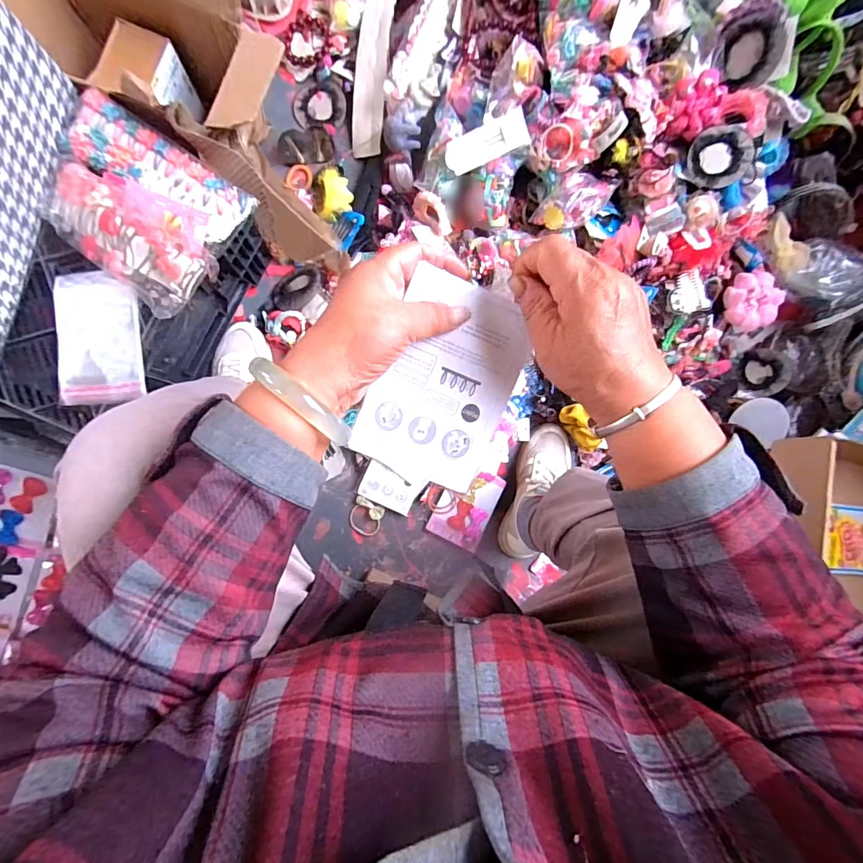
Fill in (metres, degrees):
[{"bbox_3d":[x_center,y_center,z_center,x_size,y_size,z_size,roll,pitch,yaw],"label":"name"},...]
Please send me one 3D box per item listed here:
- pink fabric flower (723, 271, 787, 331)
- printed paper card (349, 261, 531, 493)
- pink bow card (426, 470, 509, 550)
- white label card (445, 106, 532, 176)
[{"bbox_3d":[0.558,-0.227,0.741,0.079,0.036,0.098,-8,89,-6],"label":"pink fabric flower"},{"bbox_3d":[0.009,-0.034,0.305,0.091,0.008,0.140,22,99,-4],"label":"printed paper card"},{"bbox_3d":[0.064,0.133,0.756,0.093,0.009,0.137,25,88,-3],"label":"pink bow card"},{"bbox_3d":[0.089,-0.463,0.686,0.133,0.008,0.052,-18,103,13],"label":"white label card"}]

